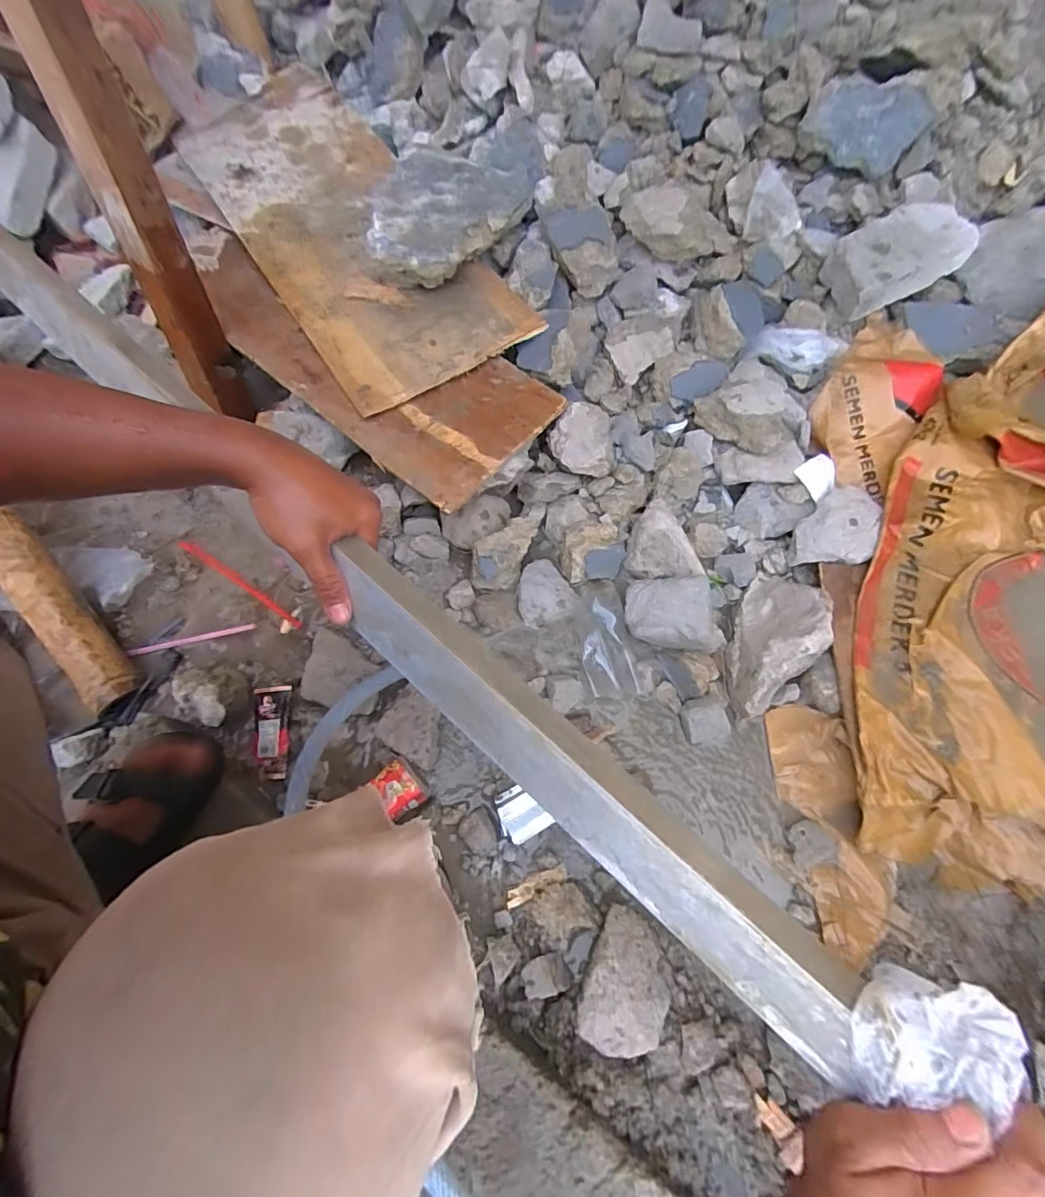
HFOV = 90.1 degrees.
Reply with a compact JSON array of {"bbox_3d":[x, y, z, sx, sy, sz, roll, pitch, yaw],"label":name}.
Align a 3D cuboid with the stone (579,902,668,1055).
[{"bbox_3d":[0.101,0.373,0.505,0.075,0.044,0.116,22,69,10],"label":"stone"}]

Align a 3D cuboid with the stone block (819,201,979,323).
[{"bbox_3d":[0.516,-0.470,0.732,0.183,0.075,0.112,-26,71,1],"label":"stone block"}]

